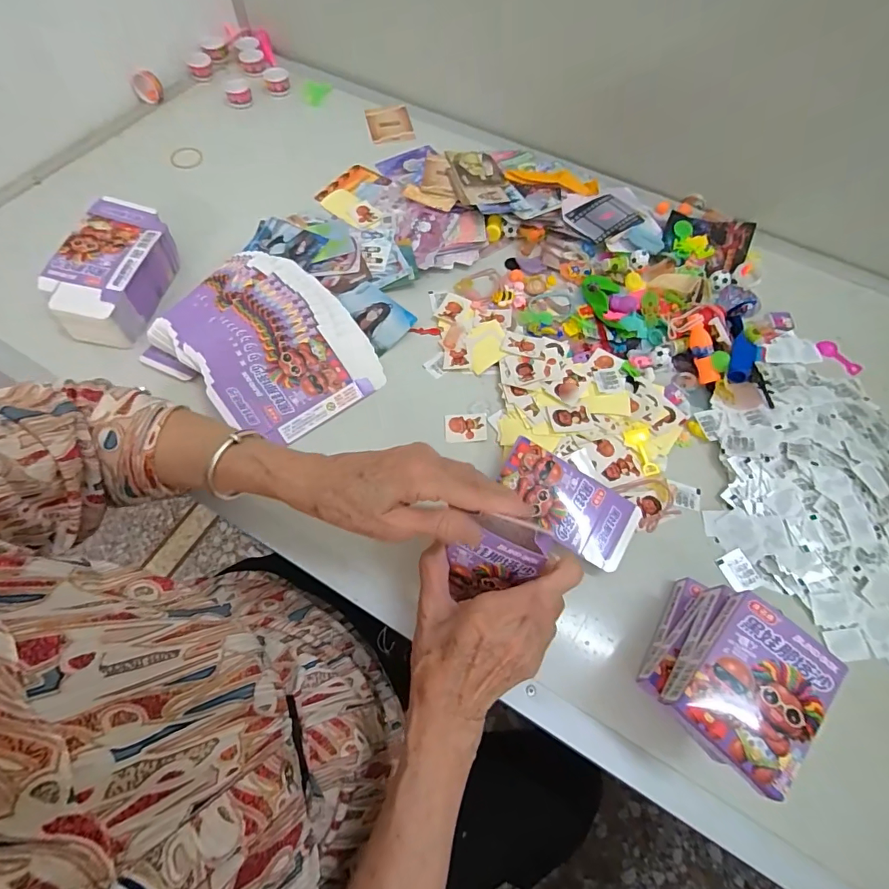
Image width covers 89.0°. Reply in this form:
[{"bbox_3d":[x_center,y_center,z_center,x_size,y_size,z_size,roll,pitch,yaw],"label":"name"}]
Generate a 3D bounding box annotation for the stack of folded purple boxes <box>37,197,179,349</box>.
[{"bbox_3d":[-0.348,-0.183,0.484,0.083,0.059,0.151,10,65,4],"label":"stack of folded purple boxes"}]

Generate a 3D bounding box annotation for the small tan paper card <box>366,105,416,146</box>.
[{"bbox_3d":[-0.079,-0.465,0.659,0.062,0.008,0.076,-13,65,-7],"label":"small tan paper card"}]

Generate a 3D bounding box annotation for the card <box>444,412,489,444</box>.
[{"bbox_3d":[0.021,-0.017,0.442,0.040,0.004,0.031,-4,65,-2],"label":"card"}]

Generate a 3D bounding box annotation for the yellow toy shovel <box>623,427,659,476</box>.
[{"bbox_3d":[0.185,0.007,0.425,0.024,0.005,0.045,-7,65,-4],"label":"yellow toy shovel"}]

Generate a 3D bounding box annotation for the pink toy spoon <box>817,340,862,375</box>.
[{"bbox_3d":[0.427,-0.094,0.489,0.018,0.008,0.048,-40,71,-17],"label":"pink toy spoon"}]

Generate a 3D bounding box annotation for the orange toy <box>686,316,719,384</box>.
[{"bbox_3d":[0.261,-0.097,0.459,0.015,0.017,0.070,-15,93,-7],"label":"orange toy"}]

